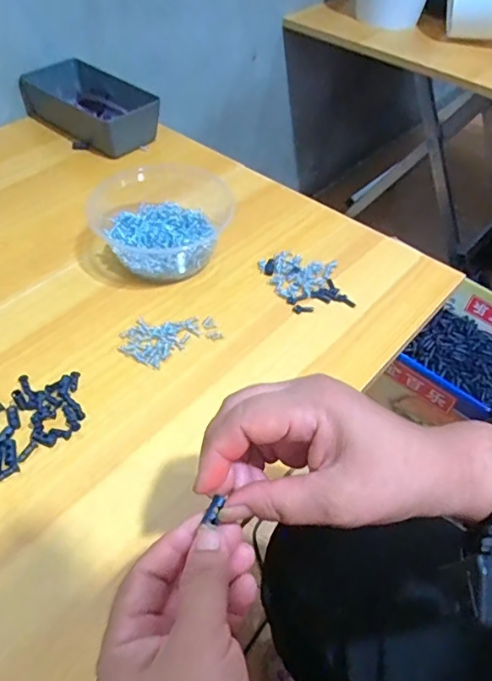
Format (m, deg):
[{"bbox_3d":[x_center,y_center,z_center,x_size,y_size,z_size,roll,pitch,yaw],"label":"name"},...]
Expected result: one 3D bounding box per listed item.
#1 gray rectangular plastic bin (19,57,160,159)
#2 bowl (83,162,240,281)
[{"bbox_3d":[-0.198,-0.305,0.679,0.176,0.051,0.101,34,56,23],"label":"gray rectangular plastic bin"},{"bbox_3d":[-0.087,-0.126,0.528,0.131,0.057,0.148,-16,52,-16],"label":"bowl"}]

